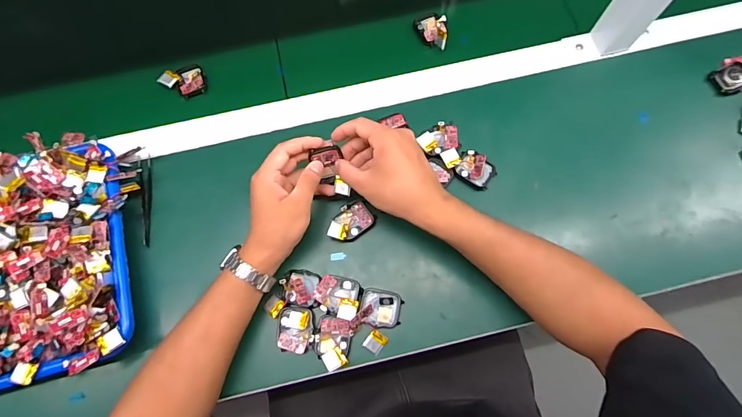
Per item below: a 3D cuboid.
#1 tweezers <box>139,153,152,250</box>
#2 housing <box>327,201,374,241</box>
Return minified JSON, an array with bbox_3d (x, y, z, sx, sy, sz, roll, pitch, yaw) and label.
[{"bbox_3d":[-0.273,-0.013,0.480,0.011,0.015,0.116,-11,74,-1],"label":"tweezers"},{"bbox_3d":[-0.025,0.017,0.461,0.053,0.016,0.038,-37,76,-9],"label":"housing"}]

